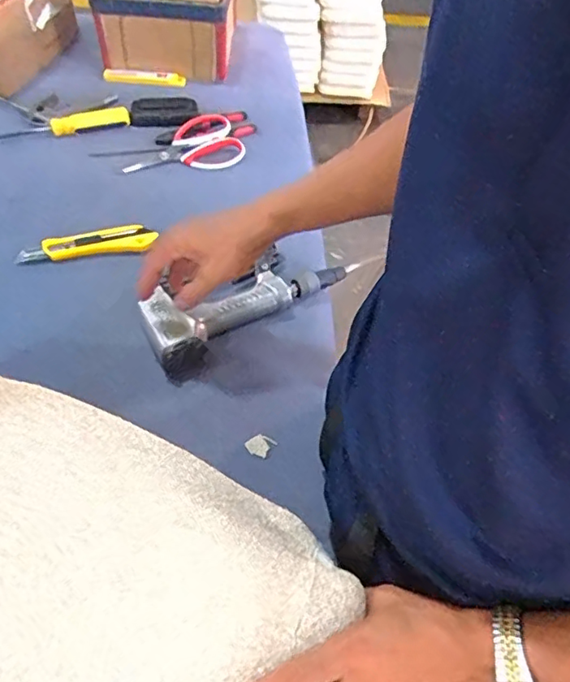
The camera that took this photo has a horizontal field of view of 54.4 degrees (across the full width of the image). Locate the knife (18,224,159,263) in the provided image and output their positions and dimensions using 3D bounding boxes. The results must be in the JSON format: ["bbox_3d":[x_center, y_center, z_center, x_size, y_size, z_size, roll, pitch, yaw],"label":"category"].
[{"bbox_3d":[-0.247,-0.121,0.697,0.162,0.021,0.037,-9,54,-9],"label":"knife"}]

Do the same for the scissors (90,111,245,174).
[{"bbox_3d":[-0.157,-0.279,0.823,0.204,0.016,0.120,-32,60,-24],"label":"scissors"}]

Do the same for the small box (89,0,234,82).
[{"bbox_3d":[-0.199,-0.568,0.957,0.219,0.138,0.199,-1,53,-3],"label":"small box"}]

